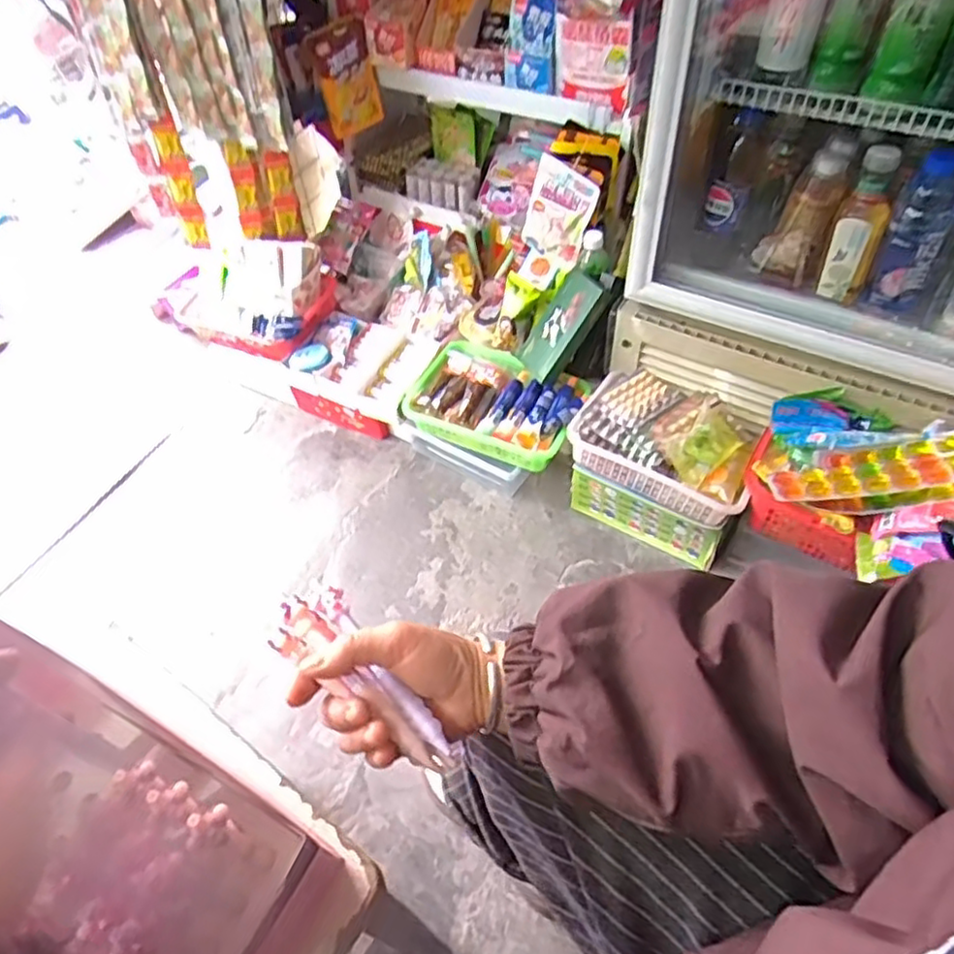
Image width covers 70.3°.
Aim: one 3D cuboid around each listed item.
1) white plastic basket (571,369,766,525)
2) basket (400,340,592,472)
[{"bbox_3d":[0.287,-0.061,1.031,0.259,0.069,0.186,26,58,22],"label":"white plastic basket"},{"bbox_3d":[0.037,-0.126,1.144,0.281,0.067,0.186,20,56,19],"label":"basket"}]

